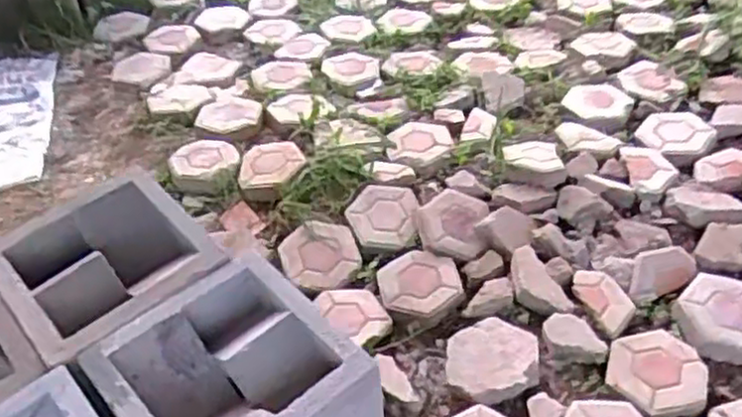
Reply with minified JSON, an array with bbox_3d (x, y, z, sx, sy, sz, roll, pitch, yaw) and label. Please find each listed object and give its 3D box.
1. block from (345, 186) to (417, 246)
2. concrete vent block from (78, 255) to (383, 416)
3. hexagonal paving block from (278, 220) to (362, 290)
[{"bbox_3d":[0.033,0.017,1.982,0.185,0.049,0.210,2,43,9],"label":"block"},{"bbox_3d":[-0.128,0.169,0.693,0.202,0.093,0.202,-32,48,-25],"label":"concrete vent block"},{"bbox_3d":[-0.130,0.115,1.889,0.197,0.053,0.197,-10,42,-11],"label":"hexagonal paving block"}]

